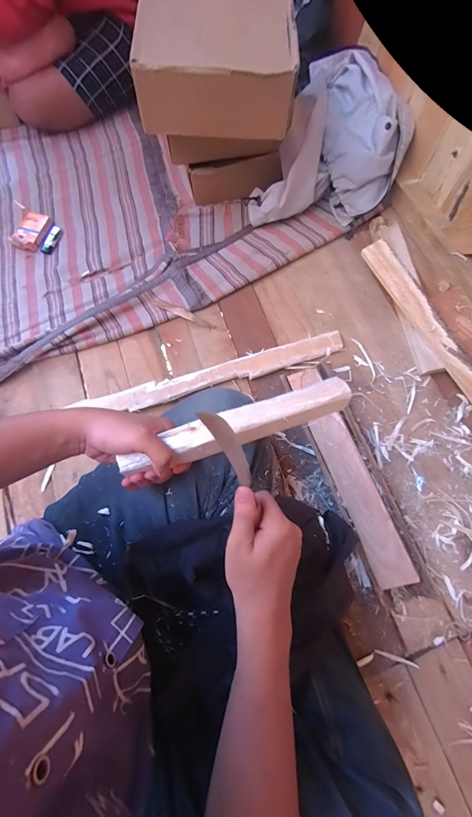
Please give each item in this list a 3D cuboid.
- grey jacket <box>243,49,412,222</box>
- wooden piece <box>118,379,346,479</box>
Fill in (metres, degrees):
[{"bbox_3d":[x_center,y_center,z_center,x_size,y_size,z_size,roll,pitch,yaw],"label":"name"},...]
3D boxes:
[{"bbox_3d":[0.235,-0.581,0.733,0.268,0.148,0.426,25,74,8],"label":"grey jacket"},{"bbox_3d":[0.002,0.021,0.352,0.247,0.039,0.035,-18,73,-5],"label":"wooden piece"}]

